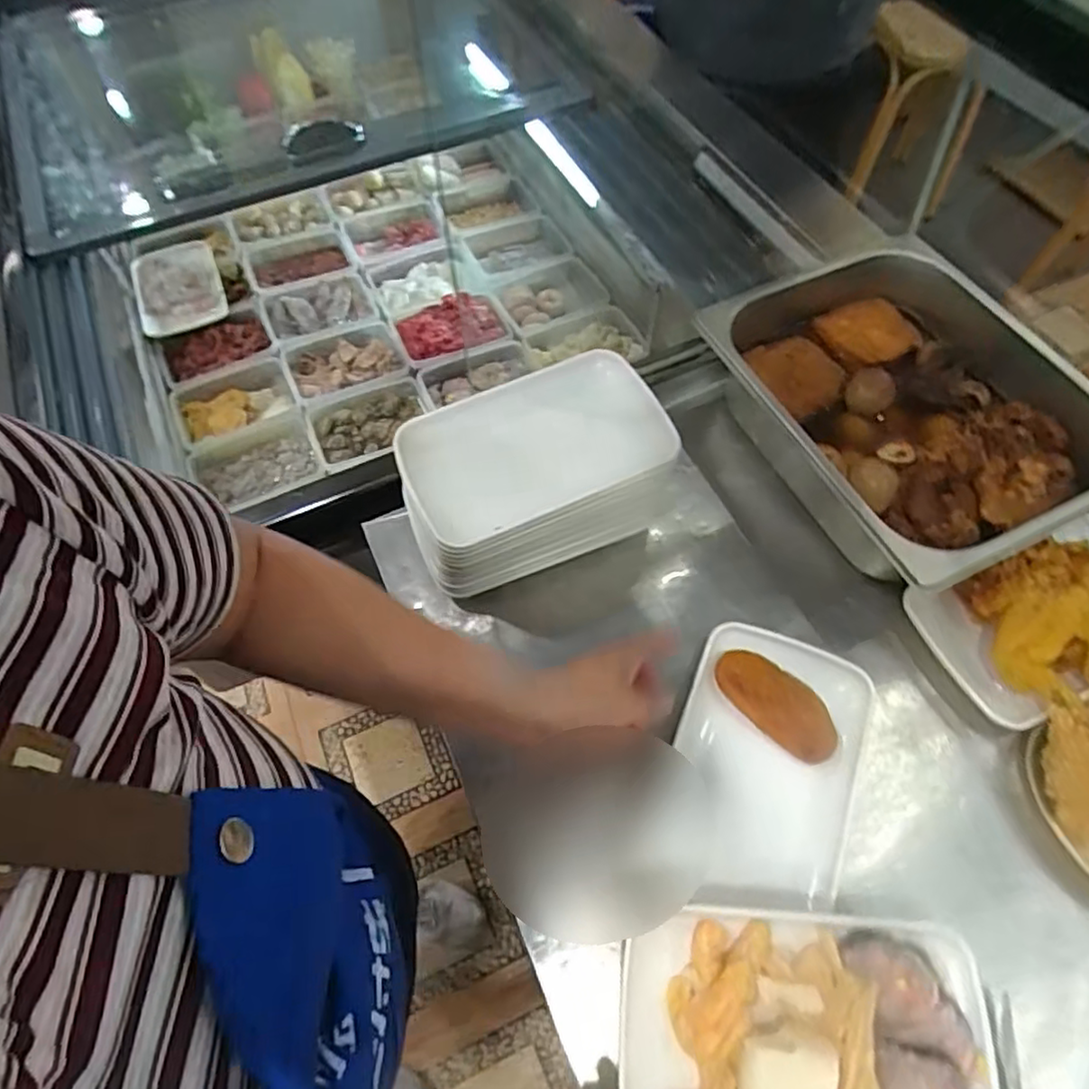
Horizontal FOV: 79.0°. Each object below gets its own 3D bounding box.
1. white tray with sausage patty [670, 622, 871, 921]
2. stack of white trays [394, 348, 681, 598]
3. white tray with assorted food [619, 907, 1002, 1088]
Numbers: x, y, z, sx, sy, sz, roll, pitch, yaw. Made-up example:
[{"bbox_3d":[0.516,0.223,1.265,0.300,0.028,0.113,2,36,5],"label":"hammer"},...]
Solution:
[{"bbox_3d":[0.165,0.161,0.495,0.128,0.020,0.194,20,66,12],"label":"white tray with sausage patty"},{"bbox_3d":[-0.010,-0.056,0.571,0.214,0.110,0.138,-23,65,-9],"label":"stack of white trays"},{"bbox_3d":[0.150,0.283,0.370,0.208,0.041,0.130,2,63,3],"label":"white tray with assorted food"}]

